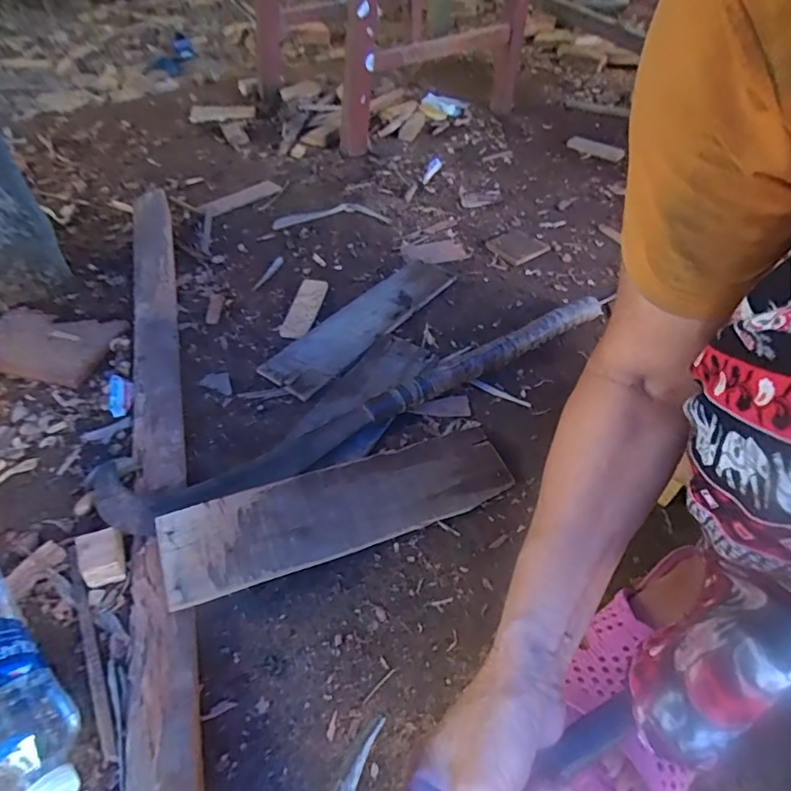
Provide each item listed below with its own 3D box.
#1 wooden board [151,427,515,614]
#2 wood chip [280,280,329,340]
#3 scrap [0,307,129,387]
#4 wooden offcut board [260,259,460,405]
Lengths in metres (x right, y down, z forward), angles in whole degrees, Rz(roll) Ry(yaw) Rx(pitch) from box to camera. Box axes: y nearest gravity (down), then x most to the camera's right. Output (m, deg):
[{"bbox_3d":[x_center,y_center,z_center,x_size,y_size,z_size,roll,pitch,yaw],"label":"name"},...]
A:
[{"bbox_3d":[-0.042,0.101,0.500,0.334,0.010,0.090,-15,54,-23],"label":"wooden board"},{"bbox_3d":[-0.126,-0.124,0.738,0.042,0.010,0.134,9,48,5],"label":"wood chip"},{"bbox_3d":[-0.434,-0.067,0.649,0.151,0.012,0.112,13,48,2],"label":"scrap"},{"bbox_3d":[-0.037,-0.108,0.719,0.085,0.021,0.333,31,53,23],"label":"wooden offcut board"}]

